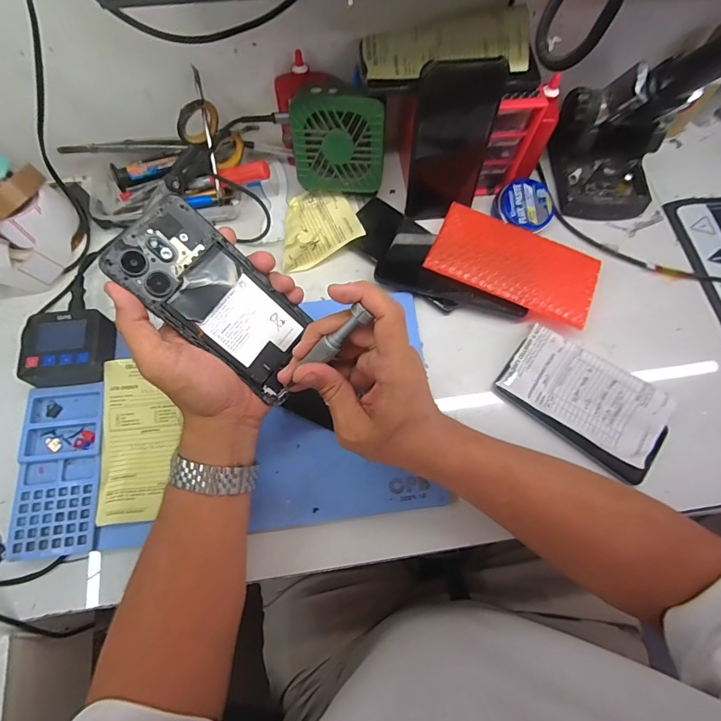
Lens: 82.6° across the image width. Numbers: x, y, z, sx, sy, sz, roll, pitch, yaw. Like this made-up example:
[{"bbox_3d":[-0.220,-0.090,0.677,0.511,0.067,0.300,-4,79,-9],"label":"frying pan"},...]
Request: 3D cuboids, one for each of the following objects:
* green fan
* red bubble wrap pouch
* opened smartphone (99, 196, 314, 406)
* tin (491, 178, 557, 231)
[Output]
[{"bbox_3d":[-0.021,-0.234,0.445,0.104,0.108,0.035,6,51,4],"label":"green fan"},{"bbox_3d":[0.166,-0.106,0.441,0.171,0.008,0.094,25,69,5],"label":"red bubble wrap pouch"},{"bbox_3d":[-0.103,-0.042,0.311,0.159,0.009,0.073,46,73,-20],"label":"opened smartphone"},{"bbox_3d":[0.192,-0.177,0.477,0.066,0.030,0.063,0,70,-1],"label":"tin"}]

